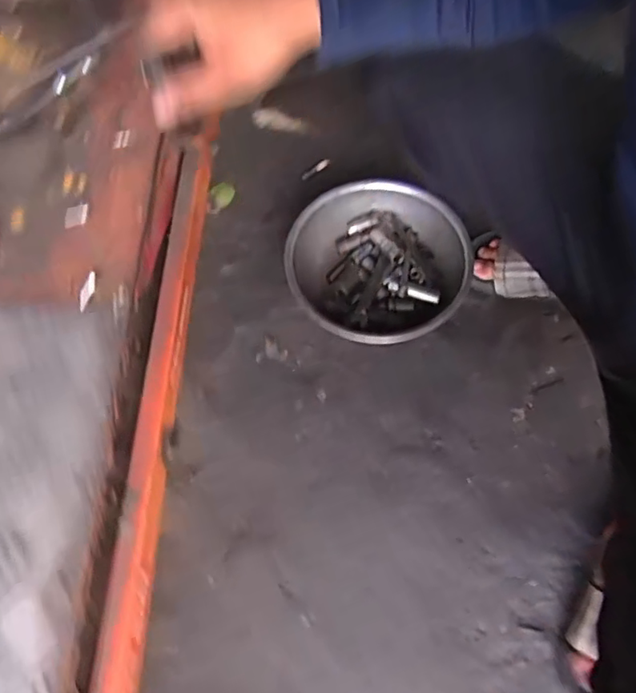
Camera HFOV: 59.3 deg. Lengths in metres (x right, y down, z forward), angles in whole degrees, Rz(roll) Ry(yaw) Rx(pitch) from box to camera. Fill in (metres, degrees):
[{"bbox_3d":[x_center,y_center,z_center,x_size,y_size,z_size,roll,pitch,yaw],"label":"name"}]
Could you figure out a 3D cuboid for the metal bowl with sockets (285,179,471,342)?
[{"bbox_3d":[0.090,-0.121,0.836,0.248,0.089,0.240,-1,69,2],"label":"metal bowl with sockets"}]

